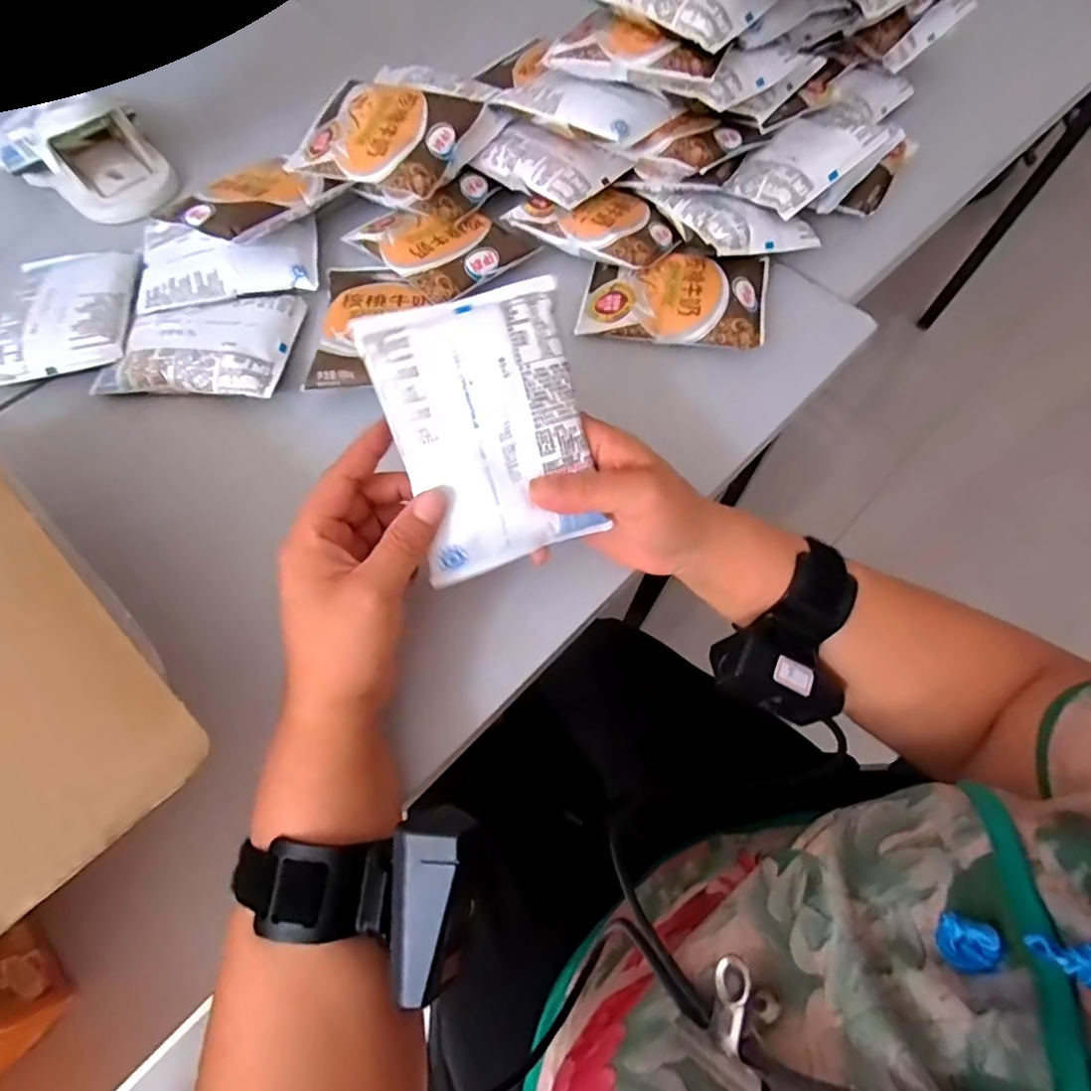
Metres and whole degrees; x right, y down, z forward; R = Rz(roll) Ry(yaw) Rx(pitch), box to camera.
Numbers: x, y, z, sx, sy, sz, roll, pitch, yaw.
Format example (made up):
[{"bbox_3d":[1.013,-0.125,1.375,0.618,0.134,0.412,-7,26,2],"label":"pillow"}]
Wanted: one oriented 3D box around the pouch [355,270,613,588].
[{"bbox_3d":[-0.027,-0.056,0.287,0.093,0.012,0.129,-18,103,-10],"label":"pouch"}]

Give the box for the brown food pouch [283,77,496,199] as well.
[{"bbox_3d":[-0.127,-0.326,0.449,0.127,0.018,0.107,22,77,11],"label":"brown food pouch"}]

